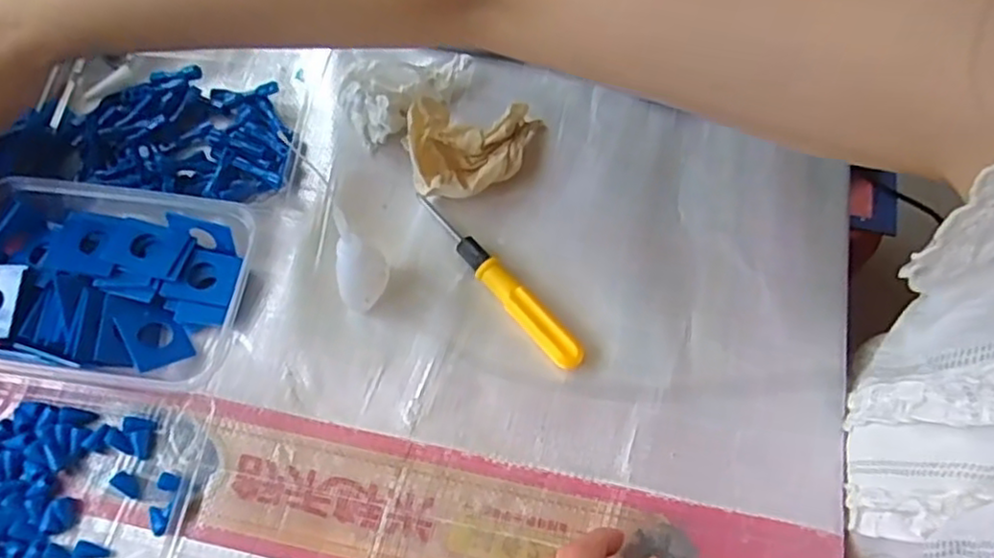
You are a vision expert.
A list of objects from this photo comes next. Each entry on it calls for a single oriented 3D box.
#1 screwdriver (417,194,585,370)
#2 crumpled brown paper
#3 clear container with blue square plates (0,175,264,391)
[{"bbox_3d":[-0.001,-0.001,0.411,0.016,0.018,0.140,-37,72,-15],"label":"screwdriver"},{"bbox_3d":[-0.009,-0.083,0.430,0.090,0.047,0.056,-15,68,-7],"label":"crumpled brown paper"},{"bbox_3d":[-0.234,0.003,0.401,0.163,0.036,0.112,5,67,2],"label":"clear container with blue square plates"}]

